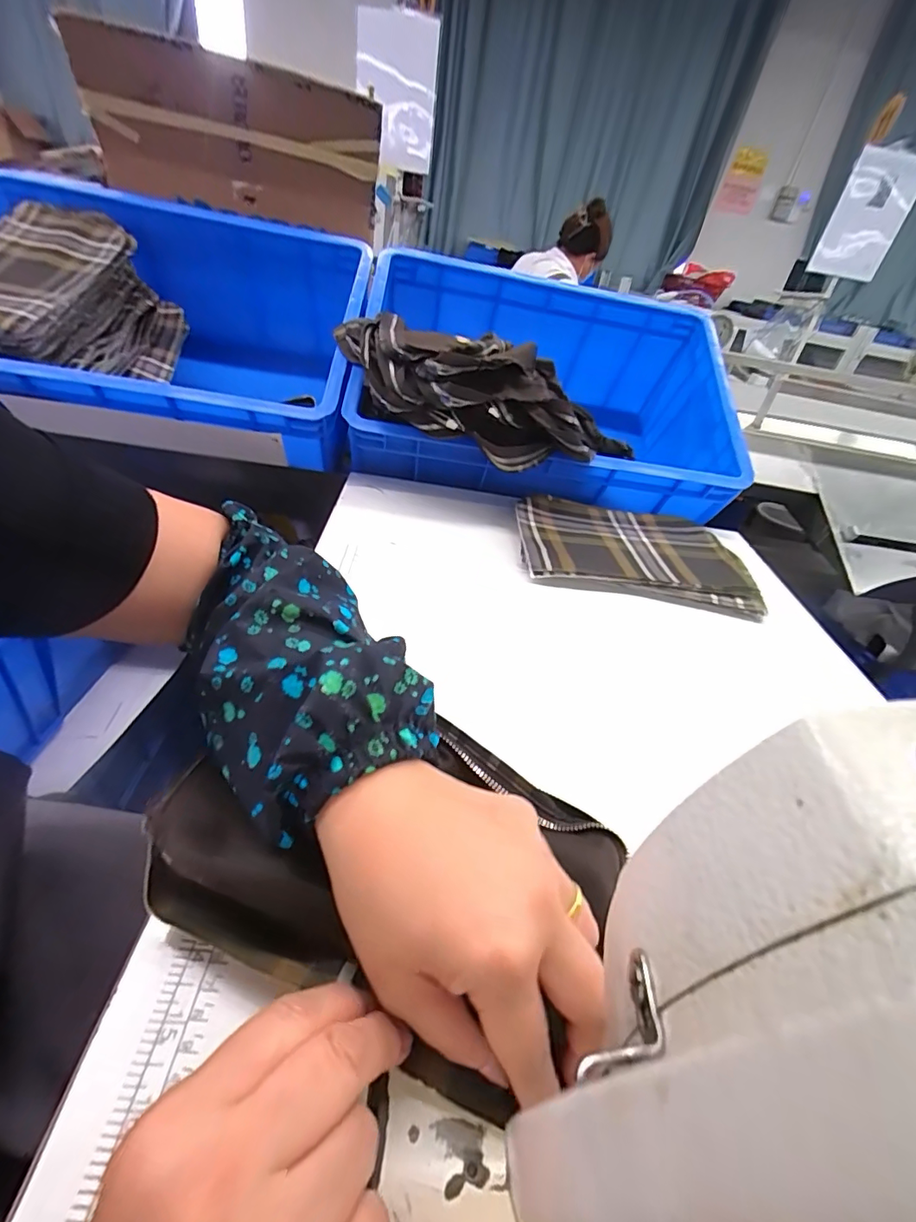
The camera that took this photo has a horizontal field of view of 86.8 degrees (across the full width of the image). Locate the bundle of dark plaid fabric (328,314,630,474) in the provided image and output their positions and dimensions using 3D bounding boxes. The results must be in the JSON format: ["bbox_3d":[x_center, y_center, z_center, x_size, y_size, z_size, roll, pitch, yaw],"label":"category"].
[{"bbox_3d":[-0.012,-0.269,0.580,0.347,0.098,0.136,27,40,19],"label":"bundle of dark plaid fabric"}]

